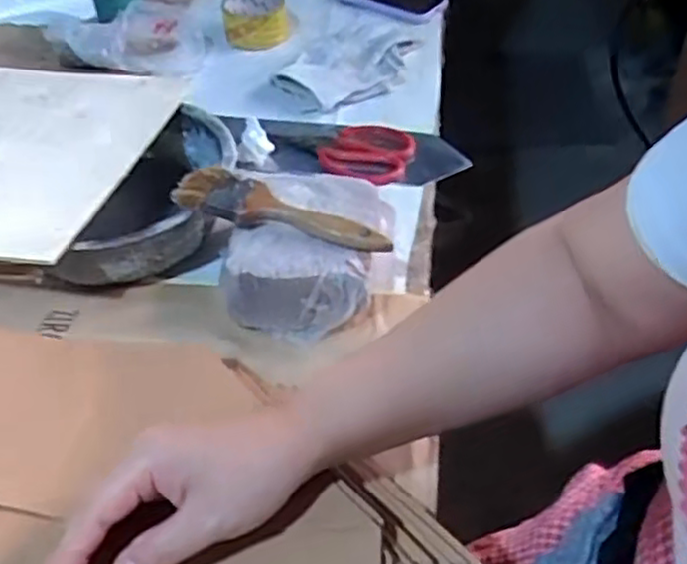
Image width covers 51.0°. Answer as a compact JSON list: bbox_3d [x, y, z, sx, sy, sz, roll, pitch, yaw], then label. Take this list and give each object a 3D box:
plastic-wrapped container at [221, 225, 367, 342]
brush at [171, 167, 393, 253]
[{"bbox_3d":[-0.039,0.002,0.582,0.119,0.066,0.071,11,46,13],"label":"plastic-wrapped container"},{"bbox_3d":[-0.051,-0.055,0.571,0.177,0.027,0.042,16,47,17],"label":"brush"}]

